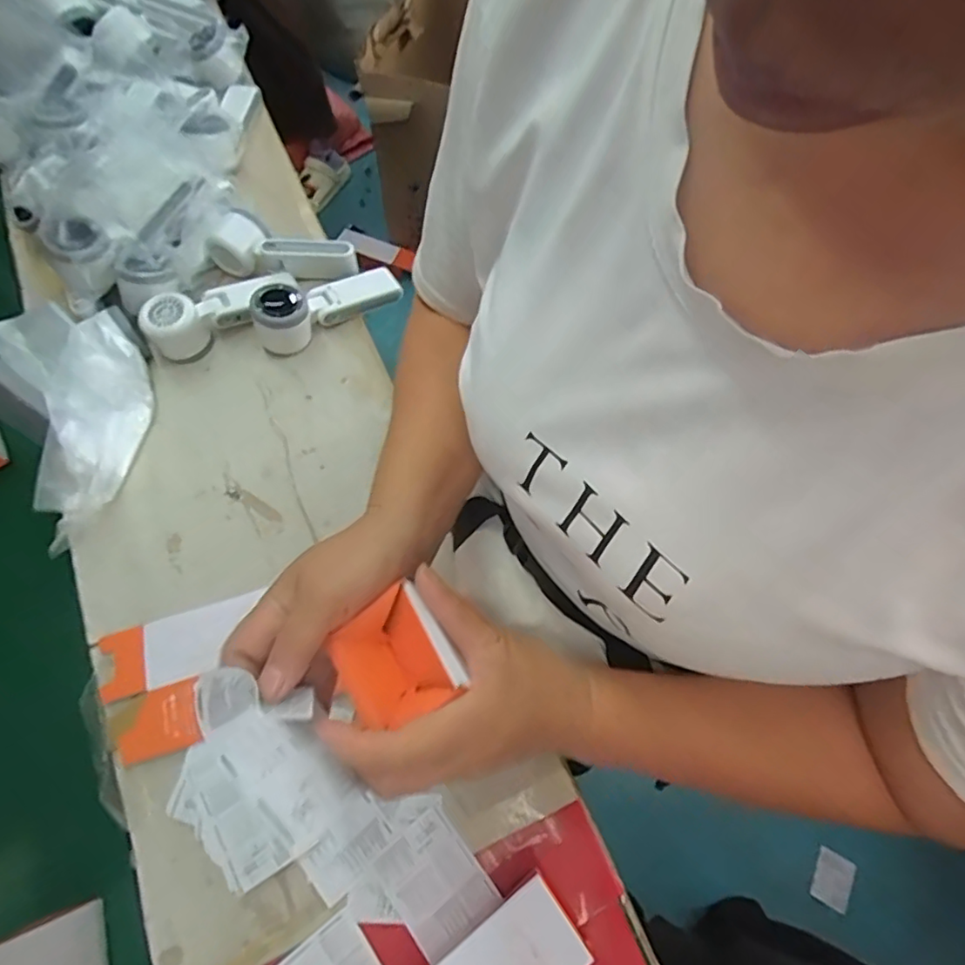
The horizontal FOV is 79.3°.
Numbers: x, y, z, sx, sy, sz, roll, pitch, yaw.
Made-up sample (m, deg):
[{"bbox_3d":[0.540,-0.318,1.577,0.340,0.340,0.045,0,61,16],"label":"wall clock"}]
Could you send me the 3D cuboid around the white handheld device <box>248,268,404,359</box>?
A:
[{"bbox_3d":[-0.176,-0.205,0.642,0.160,0.061,0.057,-30,71,-14],"label":"white handheld device"}]

